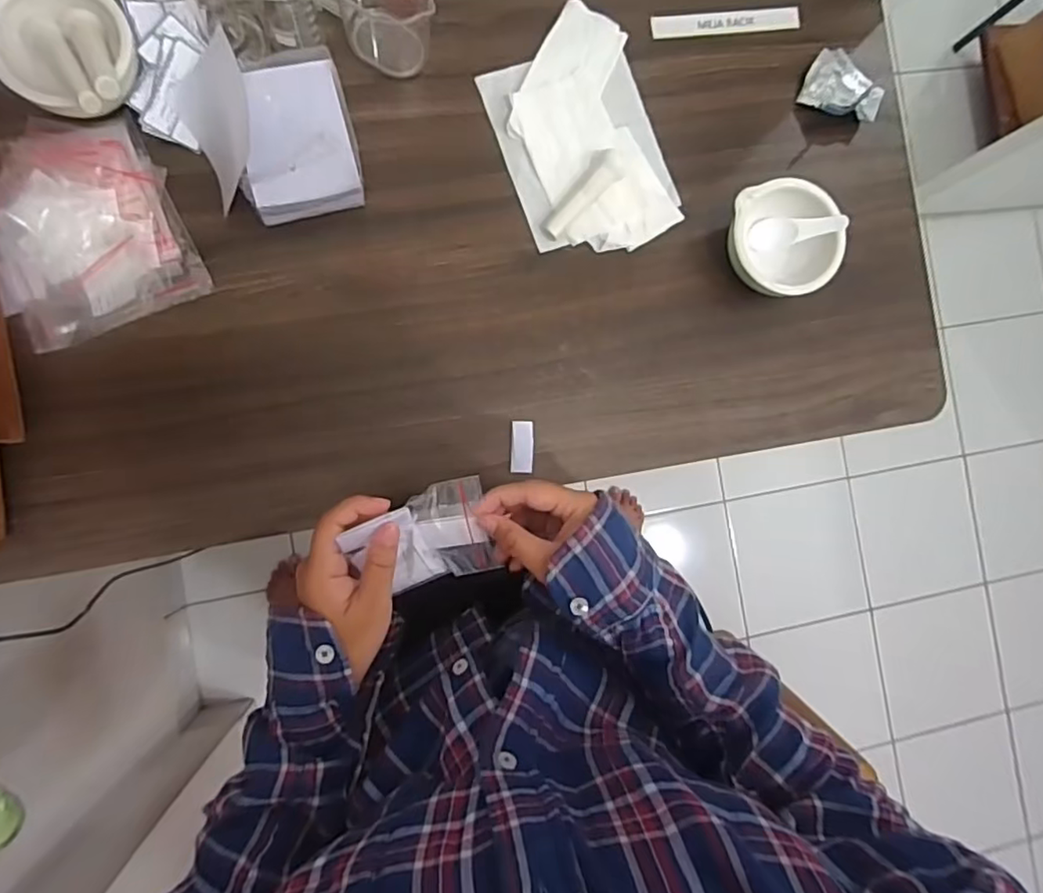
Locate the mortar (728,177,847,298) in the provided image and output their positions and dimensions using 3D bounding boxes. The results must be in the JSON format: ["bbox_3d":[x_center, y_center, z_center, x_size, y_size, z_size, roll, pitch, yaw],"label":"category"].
[{"bbox_3d":[0.229,-0.180,0.542,0.096,0.056,0.094,-3,90,-8],"label":"mortar"}]

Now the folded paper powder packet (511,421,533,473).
[{"bbox_3d":[0.001,0.001,0.534,0.019,0.004,0.044,-1,85,0],"label":"folded paper powder packet"}]

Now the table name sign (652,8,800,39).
[{"bbox_3d":[0.193,-0.401,0.574,0.144,0.006,0.024,-8,89,-6],"label":"table name sign"}]

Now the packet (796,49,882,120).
[{"bbox_3d":[0.301,-0.332,0.571,0.072,0.029,0.056,21,87,-7],"label":"packet"}]

